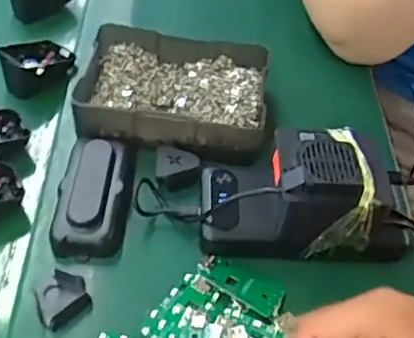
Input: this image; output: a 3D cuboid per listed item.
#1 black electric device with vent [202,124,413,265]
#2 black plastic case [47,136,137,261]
[{"bbox_3d":[0.072,0.013,0.446,0.151,0.069,0.078,-1,48,0],"label":"black electric device with vent"},{"bbox_3d":[-0.085,0.015,0.470,0.054,0.021,0.109,3,48,3],"label":"black plastic case"}]

